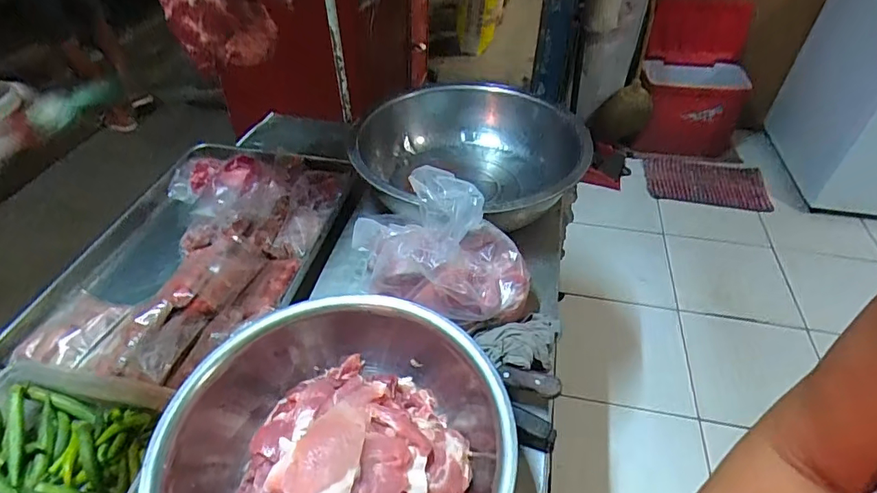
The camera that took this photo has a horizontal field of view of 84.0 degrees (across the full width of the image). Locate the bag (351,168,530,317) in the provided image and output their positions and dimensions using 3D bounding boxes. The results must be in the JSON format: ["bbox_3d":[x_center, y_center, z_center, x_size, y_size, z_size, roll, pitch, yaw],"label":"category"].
[{"bbox_3d":[0.005,0.005,0.714,0.258,0.146,0.165,10,44,9],"label":"bag"}]

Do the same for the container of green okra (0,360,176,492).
[{"bbox_3d":[-0.455,0.241,0.587,0.251,0.058,0.159,9,43,8],"label":"container of green okra"}]

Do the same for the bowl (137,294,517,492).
[{"bbox_3d":[-0.124,0.248,0.561,0.395,0.151,0.360,1,43,-1],"label":"bowl"}]

